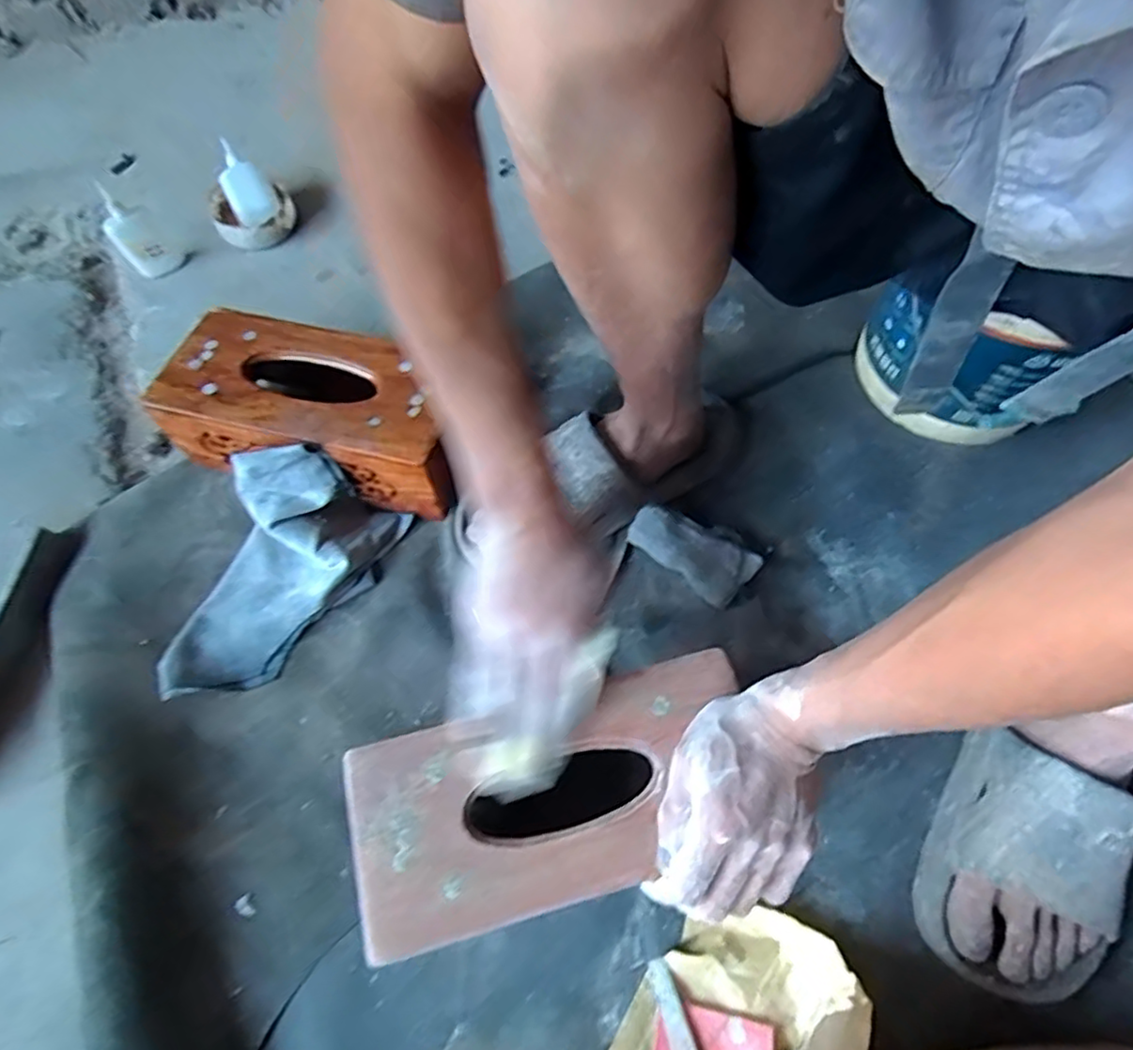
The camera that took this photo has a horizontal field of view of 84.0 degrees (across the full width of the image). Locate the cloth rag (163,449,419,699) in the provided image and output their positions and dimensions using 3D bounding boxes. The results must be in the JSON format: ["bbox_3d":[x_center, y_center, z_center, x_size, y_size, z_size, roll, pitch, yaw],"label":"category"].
[{"bbox_3d":[-0.250,0.039,0.515,0.120,0.088,0.220,27,67,14],"label":"cloth rag"}]

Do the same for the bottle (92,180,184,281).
[{"bbox_3d":[-0.495,-0.339,0.728,0.060,0.107,0.034,-38,68,-16],"label":"bottle"}]

